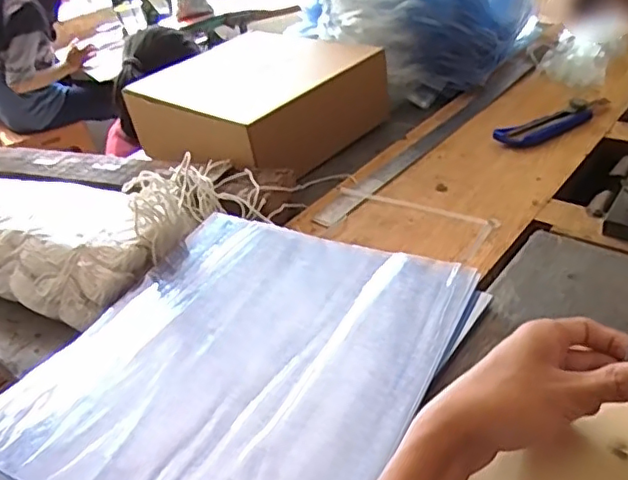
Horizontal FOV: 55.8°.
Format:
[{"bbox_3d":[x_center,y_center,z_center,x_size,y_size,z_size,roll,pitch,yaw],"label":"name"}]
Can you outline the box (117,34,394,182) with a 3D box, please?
[{"bbox_3d":[-0.078,-0.181,0.801,0.255,0.094,0.287,-33,41,-31],"label":"box"}]

